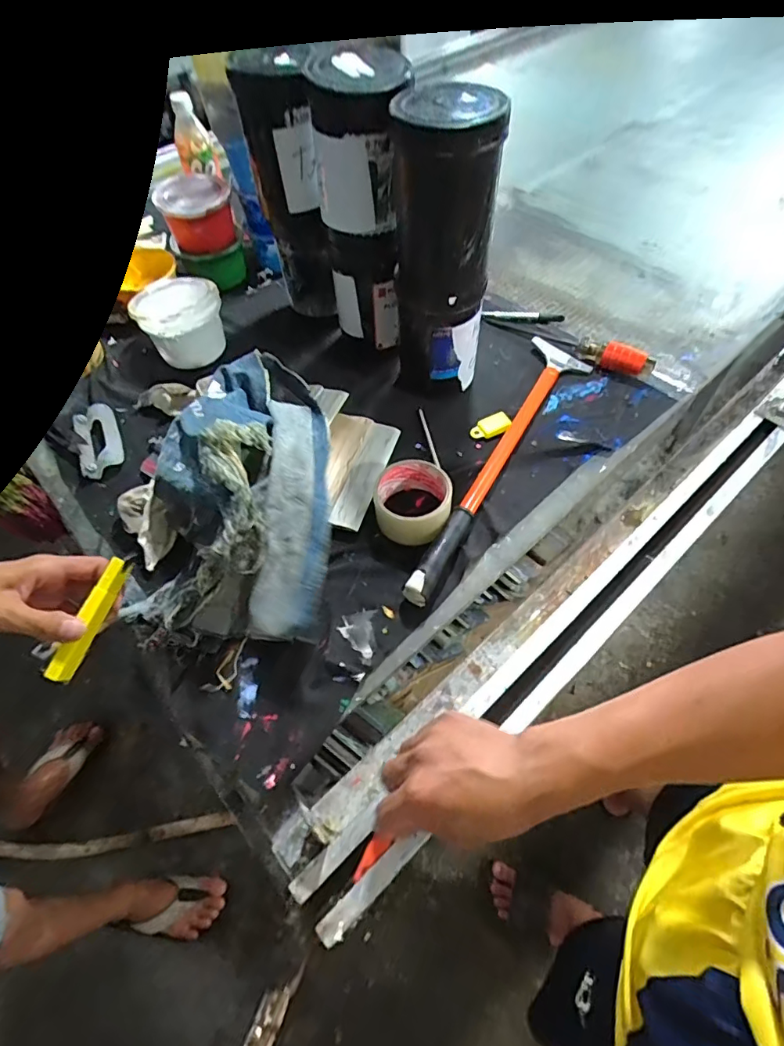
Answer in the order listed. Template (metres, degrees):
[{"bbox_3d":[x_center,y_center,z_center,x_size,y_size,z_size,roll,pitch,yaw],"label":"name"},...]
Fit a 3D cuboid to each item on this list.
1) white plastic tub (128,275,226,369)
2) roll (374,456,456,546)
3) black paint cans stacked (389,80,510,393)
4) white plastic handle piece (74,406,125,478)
[{"bbox_3d":[-0.313,-0.298,0.773,0.119,0.097,0.122,-1,57,2],"label":"white plastic tub"},{"bbox_3d":[0.024,-0.025,0.587,0.086,0.047,0.089,-1,57,2],"label":"roll"},{"bbox_3d":[0.059,-0.301,0.610,0.107,0.319,0.098,3,57,4],"label":"black paint cans stacked"},{"bbox_3d":[-0.392,-0.111,0.685,0.054,0.020,0.124,-22,59,-12],"label":"white plastic handle piece"}]

